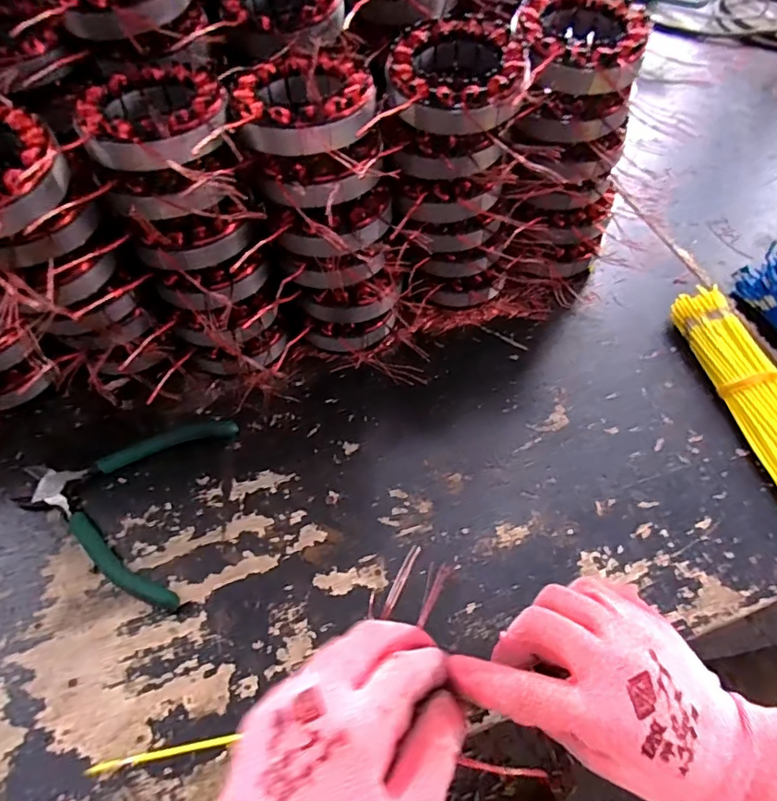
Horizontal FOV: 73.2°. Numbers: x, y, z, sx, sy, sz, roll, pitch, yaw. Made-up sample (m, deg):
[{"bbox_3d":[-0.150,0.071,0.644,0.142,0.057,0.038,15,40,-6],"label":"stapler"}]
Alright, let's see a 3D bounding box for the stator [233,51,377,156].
[{"bbox_3d":[-0.050,-0.187,0.320,0.085,0.025,0.088,0,58,-1],"label":"stator"}]

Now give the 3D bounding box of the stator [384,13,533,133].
[{"bbox_3d":[0.043,-0.204,0.333,0.087,0.029,0.101,10,59,6],"label":"stator"}]

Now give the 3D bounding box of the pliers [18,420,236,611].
[{"bbox_3d":[-0.192,0.063,0.365,0.135,0.017,0.134,8,59,4],"label":"pliers"}]

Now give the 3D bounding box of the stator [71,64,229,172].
[{"bbox_3d":[-0.137,-0.167,0.311,0.082,0.029,0.089,-7,59,-5],"label":"stator"}]

